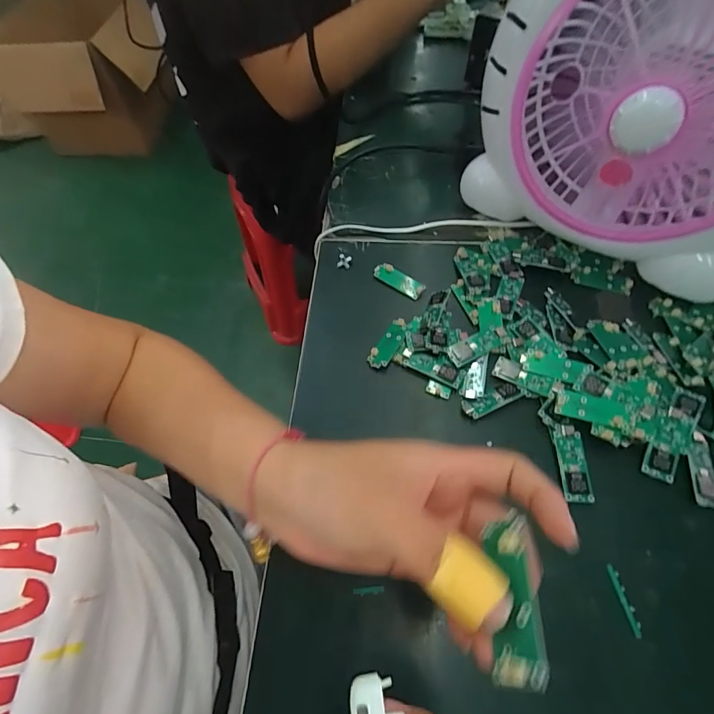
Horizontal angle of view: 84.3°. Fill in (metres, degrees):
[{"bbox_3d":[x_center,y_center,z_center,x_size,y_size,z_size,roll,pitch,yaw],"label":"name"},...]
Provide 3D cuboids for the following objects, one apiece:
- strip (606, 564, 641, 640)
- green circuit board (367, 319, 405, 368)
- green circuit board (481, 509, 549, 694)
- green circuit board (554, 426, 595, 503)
[{"bbox_3d":[0.161,0.145,0.236,0.006,0.004,0.037,-9,60,-1],"label":"strip"},{"bbox_3d":[0.026,-0.012,0.333,0.019,0.006,0.048,20,64,28],"label":"green circuit board"},{"bbox_3d":[0.053,0.080,0.133,0.015,0.005,0.051,3,55,6],"label":"green circuit board"},{"bbox_3d":[0.150,0.074,0.274,0.019,0.007,0.050,1,60,3],"label":"green circuit board"}]

